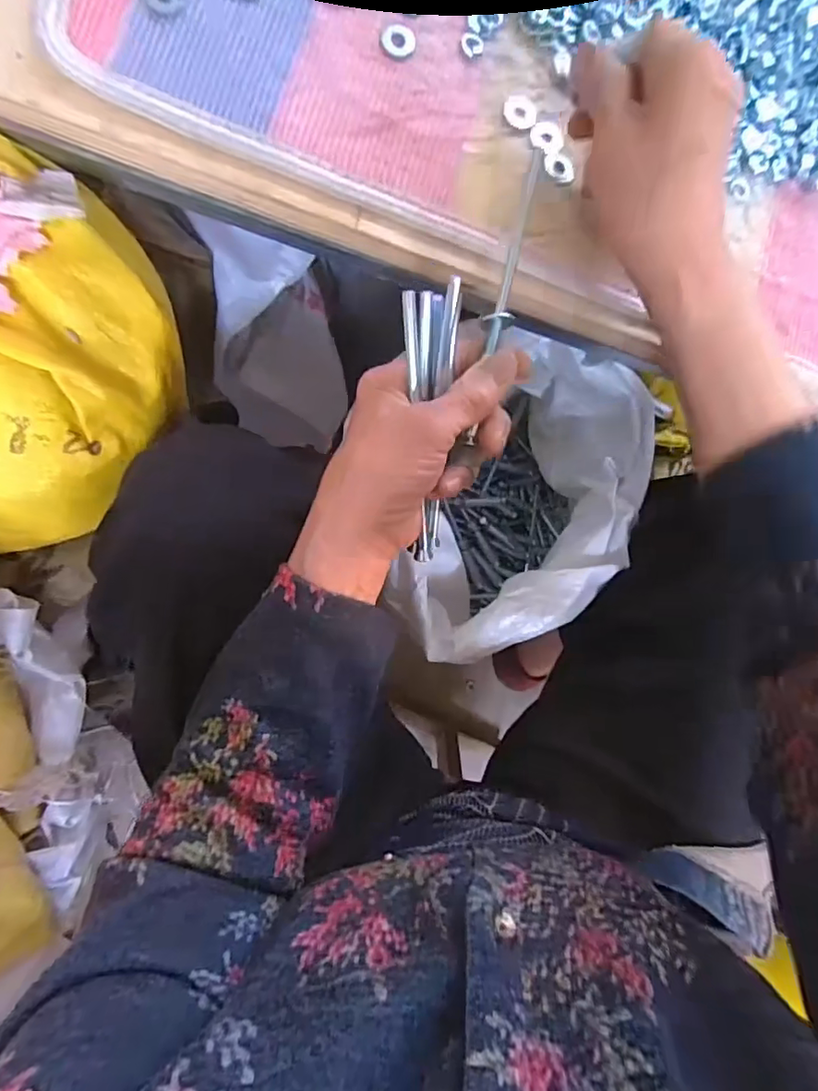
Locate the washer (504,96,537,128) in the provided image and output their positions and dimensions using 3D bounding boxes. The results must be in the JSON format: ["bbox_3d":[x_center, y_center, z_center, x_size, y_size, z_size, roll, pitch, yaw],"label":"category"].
[{"bbox_3d":[0.066,-0.256,0.322,0.020,0.004,0.020,6,85,-9],"label":"washer"}]

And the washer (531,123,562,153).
[{"bbox_3d":[0.082,-0.242,0.324,0.018,0.004,0.016,15,84,-8],"label":"washer"}]

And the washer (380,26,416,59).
[{"bbox_3d":[-0.006,-0.287,0.312,0.020,0.004,0.019,1,86,-10],"label":"washer"}]

